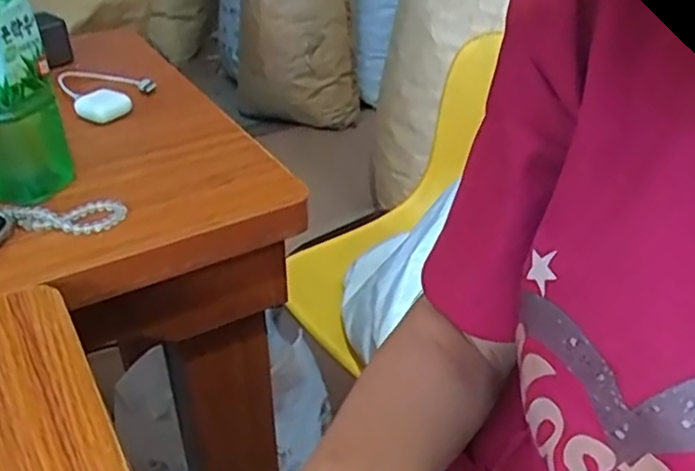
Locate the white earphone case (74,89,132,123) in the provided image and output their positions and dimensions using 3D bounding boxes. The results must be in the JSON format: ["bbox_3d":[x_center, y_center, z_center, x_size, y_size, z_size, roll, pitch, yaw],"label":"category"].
[{"bbox_3d":[-0.243,-0.127,0.665,0.038,0.024,0.043,19,38,24],"label":"white earphone case"}]

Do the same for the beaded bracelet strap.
[{"bbox_3d":[-0.208,-0.015,0.502,0.080,0.016,0.036,-15,38,-23],"label":"beaded bracelet strap"}]

